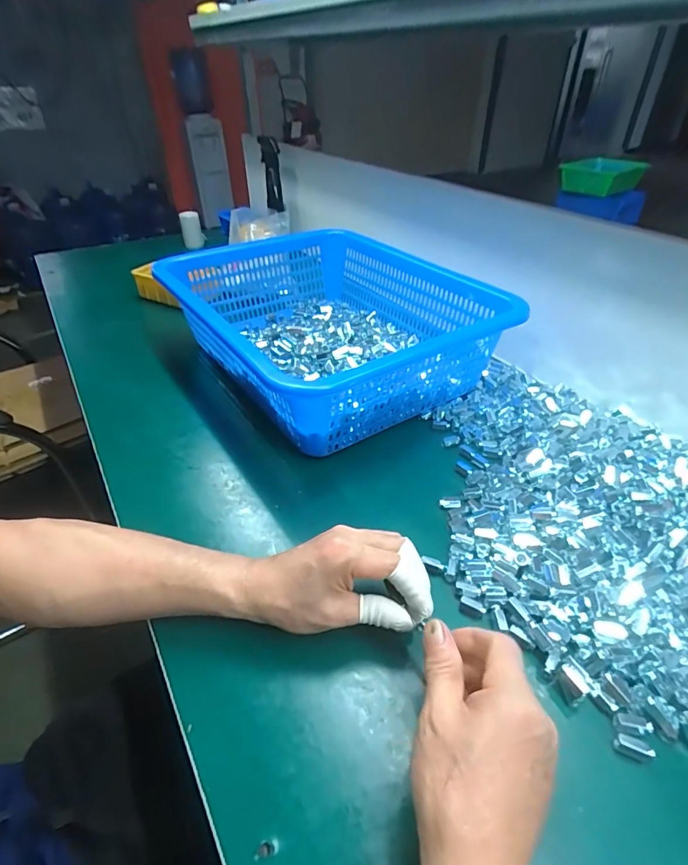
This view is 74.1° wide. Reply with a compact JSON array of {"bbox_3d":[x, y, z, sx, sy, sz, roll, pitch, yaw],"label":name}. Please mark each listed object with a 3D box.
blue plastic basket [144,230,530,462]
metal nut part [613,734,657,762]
[{"bbox_3d":[-0.031,-0.164,0.685,0.360,0.140,0.477,-24,44,-27],"label":"blue plastic basket"},{"bbox_3d":[0.192,0.210,0.302,0.023,0.008,0.011,14,39,16],"label":"metal nut part"}]

